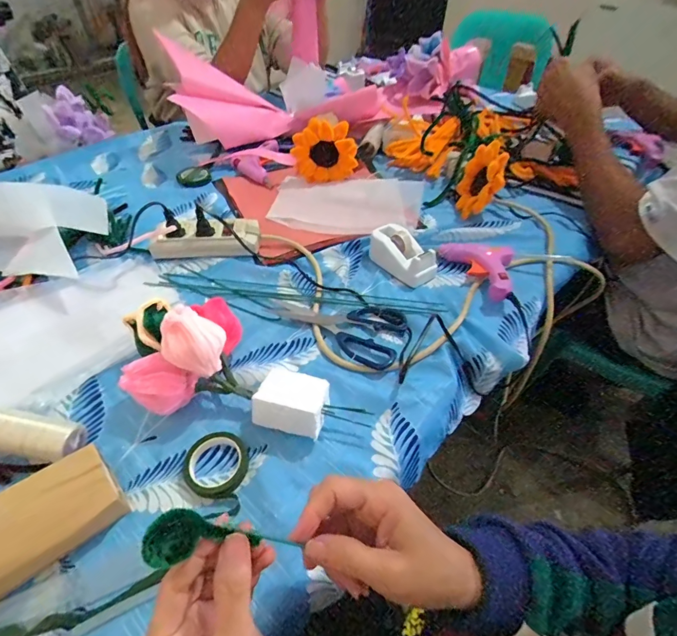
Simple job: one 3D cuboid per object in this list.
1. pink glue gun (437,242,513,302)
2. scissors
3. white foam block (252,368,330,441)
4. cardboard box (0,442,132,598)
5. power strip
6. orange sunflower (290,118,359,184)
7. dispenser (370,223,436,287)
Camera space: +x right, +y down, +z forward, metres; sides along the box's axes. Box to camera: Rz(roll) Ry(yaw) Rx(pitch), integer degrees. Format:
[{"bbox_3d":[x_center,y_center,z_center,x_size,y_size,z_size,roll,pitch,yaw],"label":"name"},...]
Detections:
[{"bbox_3d":[0.188,-0.072,0.531,0.100,0.034,0.090,17,50,14],"label":"pink glue gun"},{"bbox_3d":[-0.001,-0.003,0.485,0.179,0.011,0.090,26,53,20],"label":"scissors"},{"bbox_3d":[-0.048,0.085,0.380,0.068,0.036,0.052,15,34,9],"label":"white foam block"},{"bbox_3d":[-0.247,0.168,0.299,0.132,0.056,0.064,-34,57,-27],"label":"cardboard box"},{"bbox_3d":[-0.197,-0.124,0.573,0.154,0.034,0.069,0,48,-1],"label":"power strip"},{"bbox_3d":[-0.026,-0.307,0.705,0.115,0.098,0.034,8,49,6],"label":"orange sunflower"},{"bbox_3d":[0.092,-0.095,0.548,0.054,0.040,0.102,-34,57,-27],"label":"dispenser"}]

